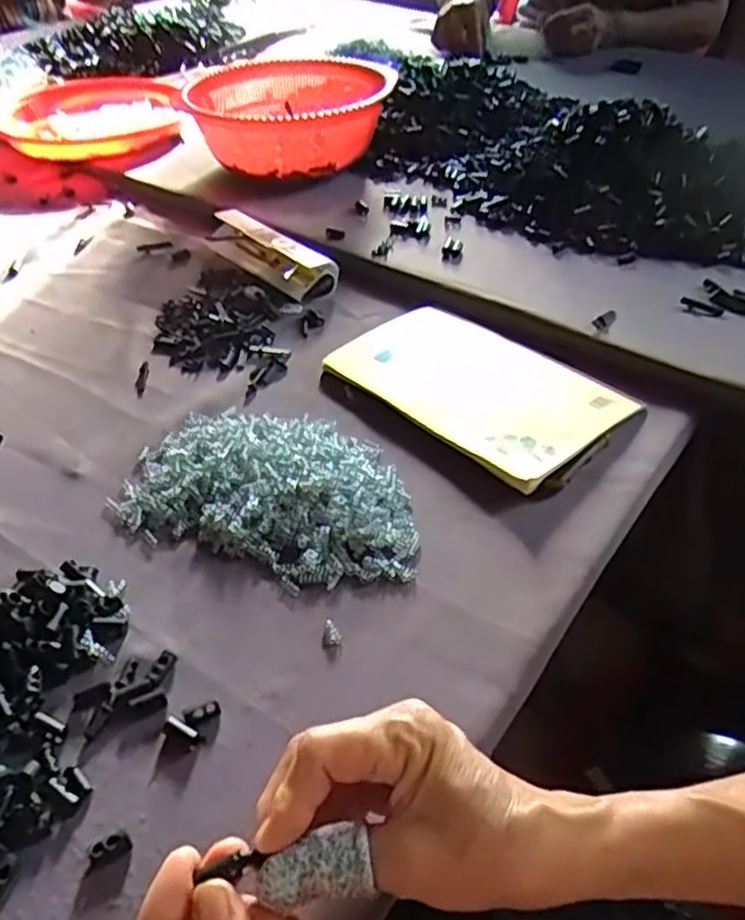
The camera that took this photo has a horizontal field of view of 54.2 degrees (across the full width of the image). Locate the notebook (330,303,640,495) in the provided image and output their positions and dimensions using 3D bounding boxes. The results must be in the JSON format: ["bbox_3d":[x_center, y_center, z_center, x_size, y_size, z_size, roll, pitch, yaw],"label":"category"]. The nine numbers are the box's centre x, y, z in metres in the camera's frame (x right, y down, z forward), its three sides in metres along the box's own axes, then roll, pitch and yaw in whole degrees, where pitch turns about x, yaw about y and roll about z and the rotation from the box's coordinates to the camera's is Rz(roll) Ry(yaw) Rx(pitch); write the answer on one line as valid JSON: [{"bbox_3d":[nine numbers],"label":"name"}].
[{"bbox_3d":[0.082,-0.059,0.550,0.204,0.014,0.142,32,53,31],"label":"notebook"}]

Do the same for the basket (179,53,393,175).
[{"bbox_3d":[-0.092,-0.396,0.839,0.219,0.085,0.252,-5,42,-4],"label":"basket"}]

